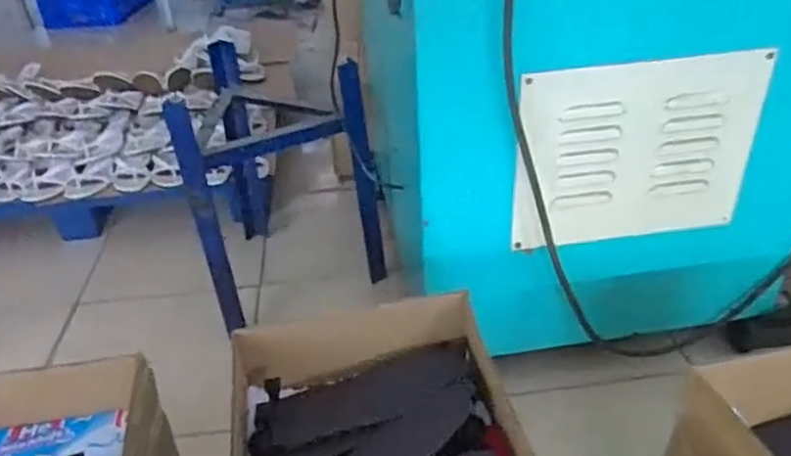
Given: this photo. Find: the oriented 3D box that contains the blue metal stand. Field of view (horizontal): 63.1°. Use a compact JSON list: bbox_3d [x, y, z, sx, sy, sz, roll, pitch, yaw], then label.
[{"bbox_3d":[-0.247,-0.102,1.326,0.346,0.443,0.373,-15,35,-16],"label":"blue metal stand"}]

